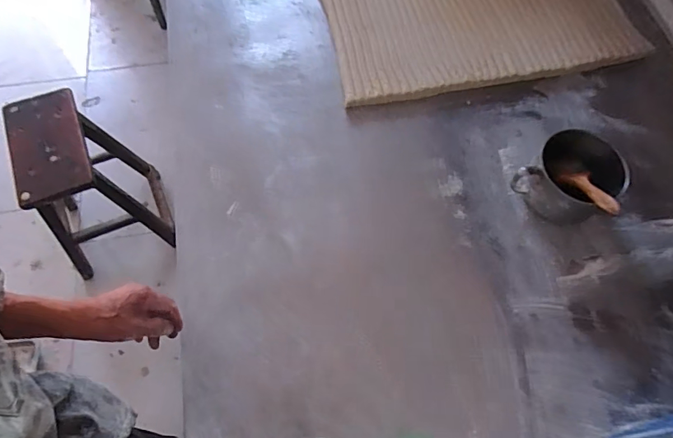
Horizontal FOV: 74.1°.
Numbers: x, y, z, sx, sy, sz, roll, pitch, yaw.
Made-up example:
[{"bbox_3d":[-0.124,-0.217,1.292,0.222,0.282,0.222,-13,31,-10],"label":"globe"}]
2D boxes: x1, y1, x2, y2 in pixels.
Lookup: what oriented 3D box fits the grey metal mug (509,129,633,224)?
[{"bbox_3d":[0.387,-0.063,0.744,0.131,0.084,0.141,40,70,16],"label":"grey metal mug"}]

